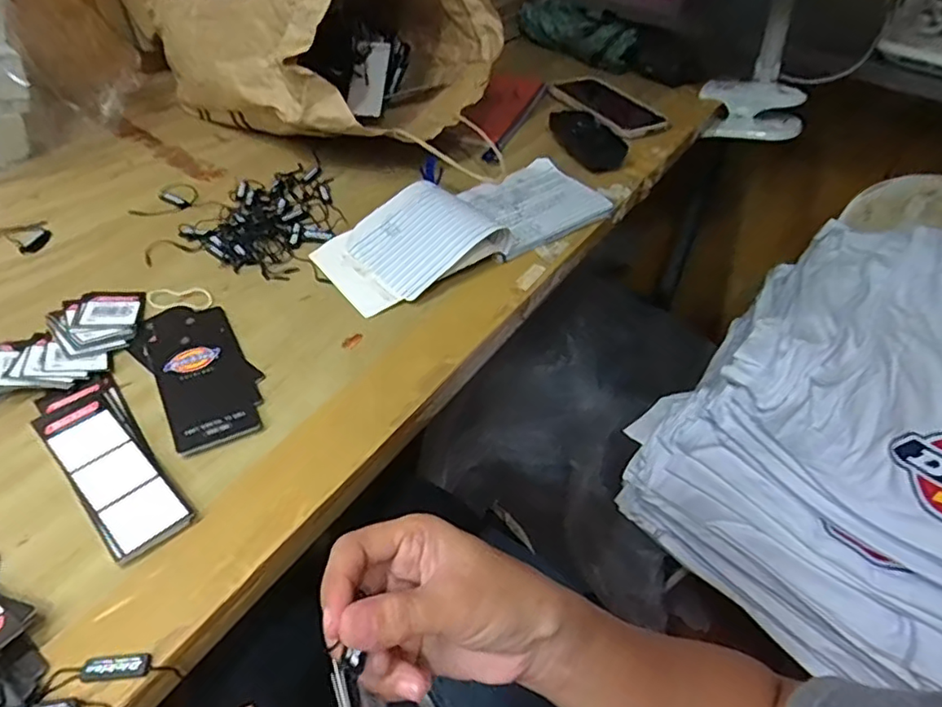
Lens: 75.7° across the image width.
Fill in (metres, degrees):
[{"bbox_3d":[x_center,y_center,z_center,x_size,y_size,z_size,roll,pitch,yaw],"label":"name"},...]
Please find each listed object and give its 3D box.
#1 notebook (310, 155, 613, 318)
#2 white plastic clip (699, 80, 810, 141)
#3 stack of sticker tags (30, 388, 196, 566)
[{"bbox_3d":[0.002,-0.121,0.539,0.273,0.037,0.100,-27,54,-28],"label":"notebook"},{"bbox_3d":[0.374,-0.324,0.811,0.134,0.064,0.038,14,46,9],"label":"white plastic clip"},{"bbox_3d":[-0.209,0.065,0.348,0.122,0.011,0.042,36,53,27],"label":"stack of sticker tags"}]

